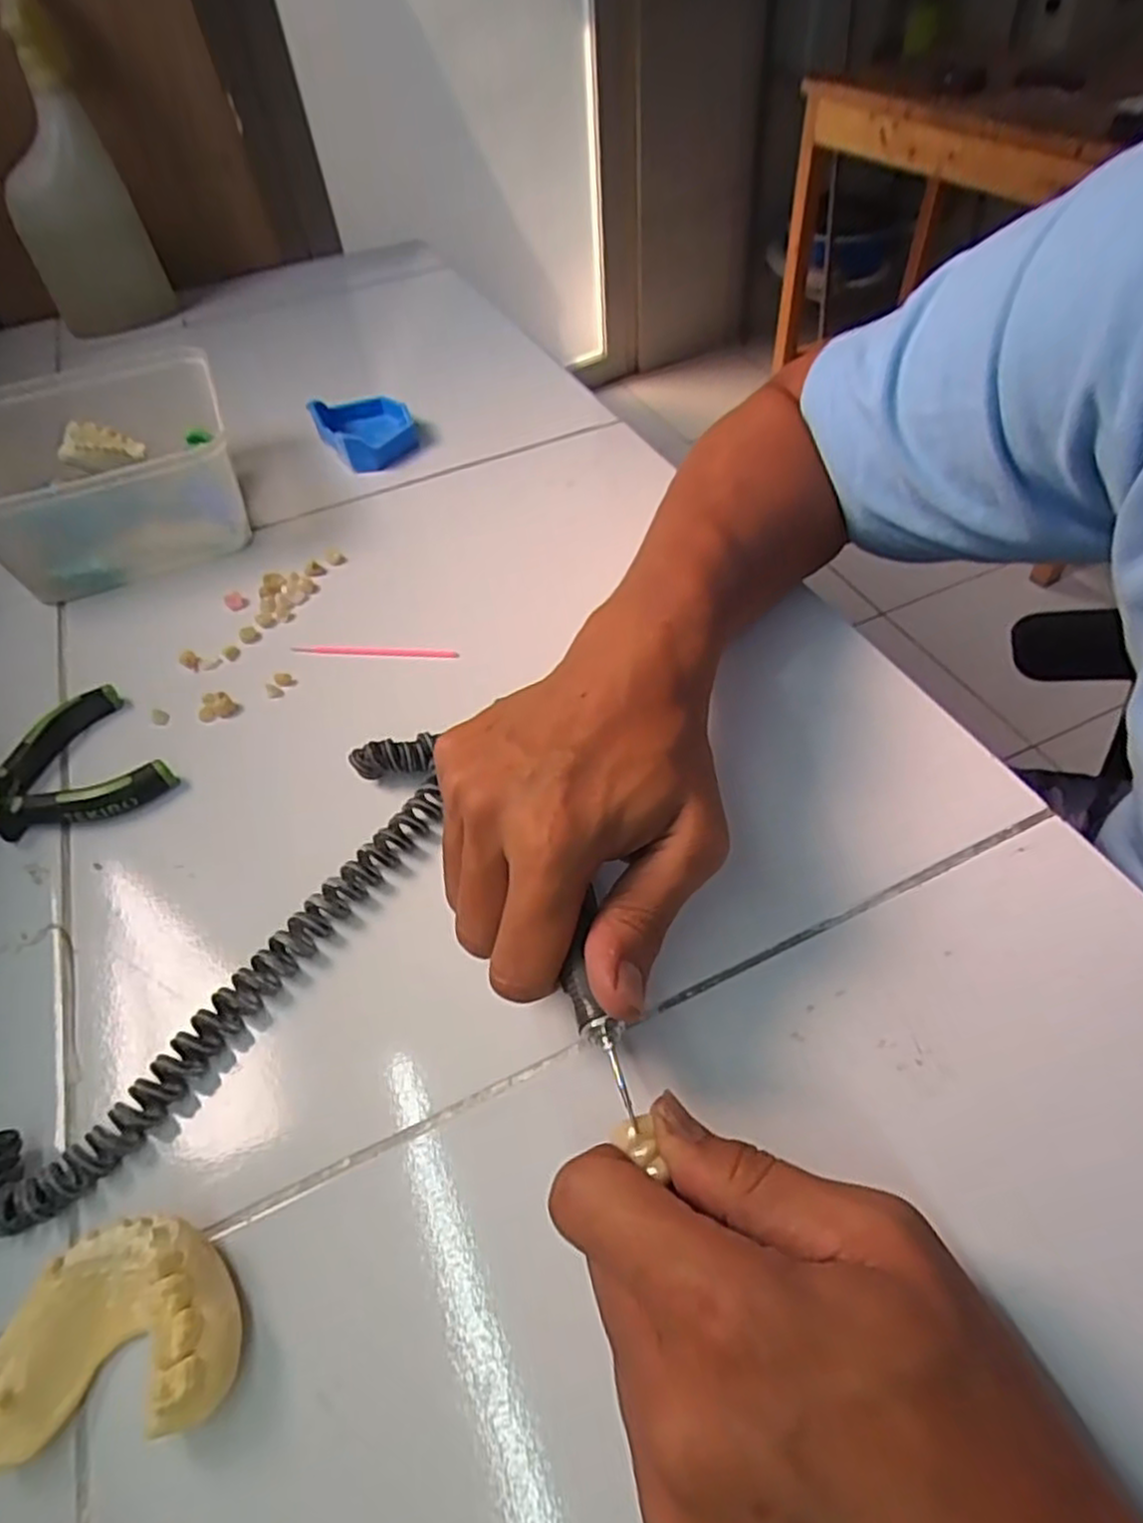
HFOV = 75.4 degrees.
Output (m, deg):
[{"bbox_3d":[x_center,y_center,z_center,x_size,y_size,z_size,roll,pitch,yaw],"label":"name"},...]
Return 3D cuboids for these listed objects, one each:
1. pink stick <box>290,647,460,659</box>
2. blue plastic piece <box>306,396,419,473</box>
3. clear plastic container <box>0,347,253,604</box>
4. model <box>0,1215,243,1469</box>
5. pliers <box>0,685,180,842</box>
[{"bbox_3d":[-0.111,-0.061,0.415,0.095,0.007,0.005,3,51,7],"label":"pink stick"},{"bbox_3d":[-0.151,-0.249,0.554,0.064,0.028,0.080,-29,54,-19],"label":"blue plastic piece"},{"bbox_3d":[-0.297,-0.190,0.487,0.150,0.076,0.163,-18,51,-11],"label":"clear plastic container"},{"bbox_3d":[-0.132,0.166,0.217,0.069,0.026,0.050,-9,50,-3],"label":"model"},{"bbox_3d":[-0.259,0.015,0.357,0.108,0.017,0.080,-38,57,-24],"label":"pliers"}]

